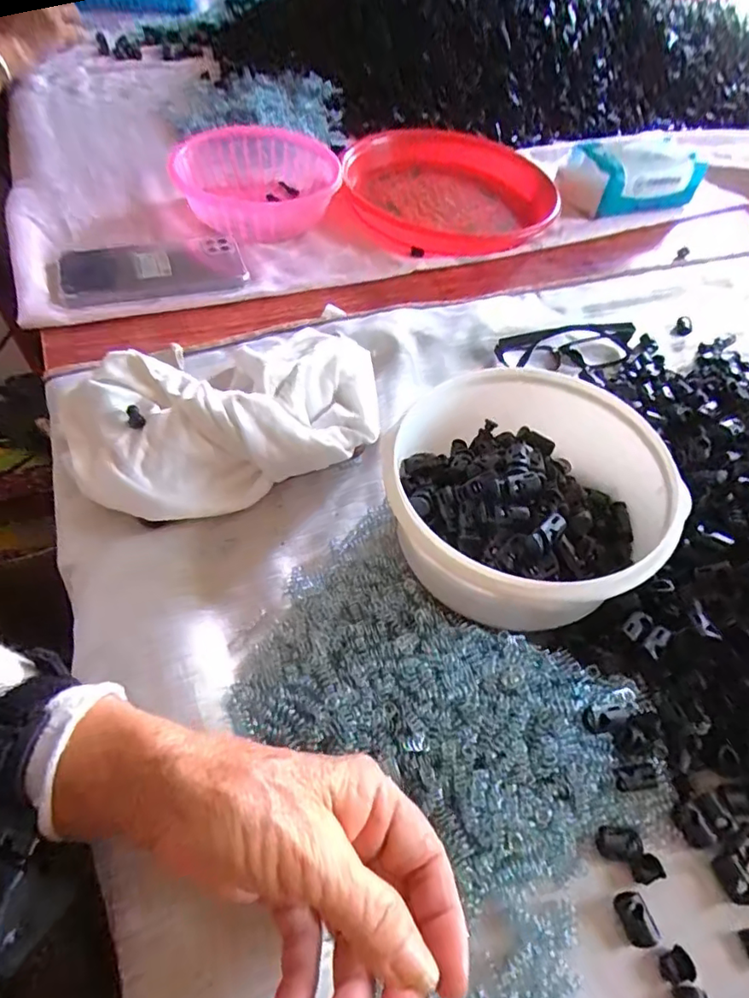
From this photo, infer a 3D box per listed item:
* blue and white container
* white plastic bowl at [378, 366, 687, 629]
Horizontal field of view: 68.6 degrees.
[{"bbox_3d":[0.319,-0.408,0.690,0.178,0.056,0.085,-14,56,-15],"label":"blue and white container"},{"bbox_3d":[0.093,0.005,0.344,0.163,0.092,0.160,4,54,-5],"label":"white plastic bowl"}]

